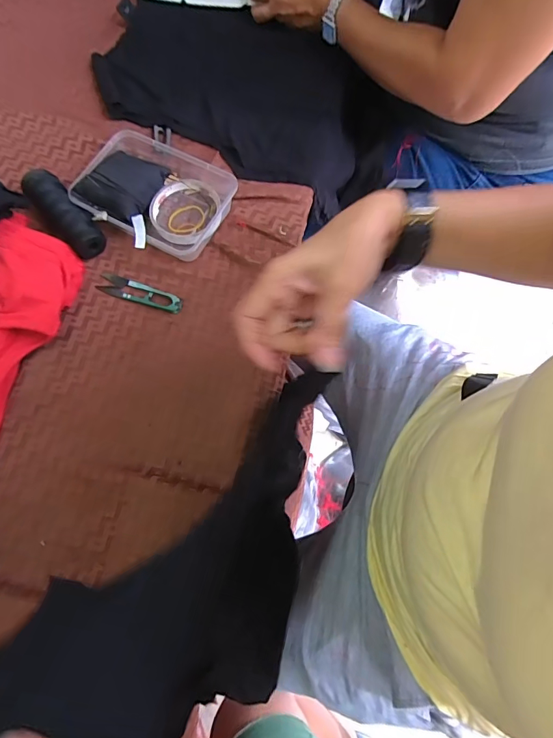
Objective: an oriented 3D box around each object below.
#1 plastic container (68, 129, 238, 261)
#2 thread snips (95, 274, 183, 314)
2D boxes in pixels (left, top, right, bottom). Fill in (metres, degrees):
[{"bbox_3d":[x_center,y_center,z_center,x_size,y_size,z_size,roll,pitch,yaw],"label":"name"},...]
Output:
[{"bbox_3d":[-0.148,-0.209,0.500,0.180,0.045,0.132,28,74,8],"label":"plastic container"},{"bbox_3d":[-0.157,-0.088,0.482,0.102,0.008,0.024,17,73,5],"label":"thread snips"}]

